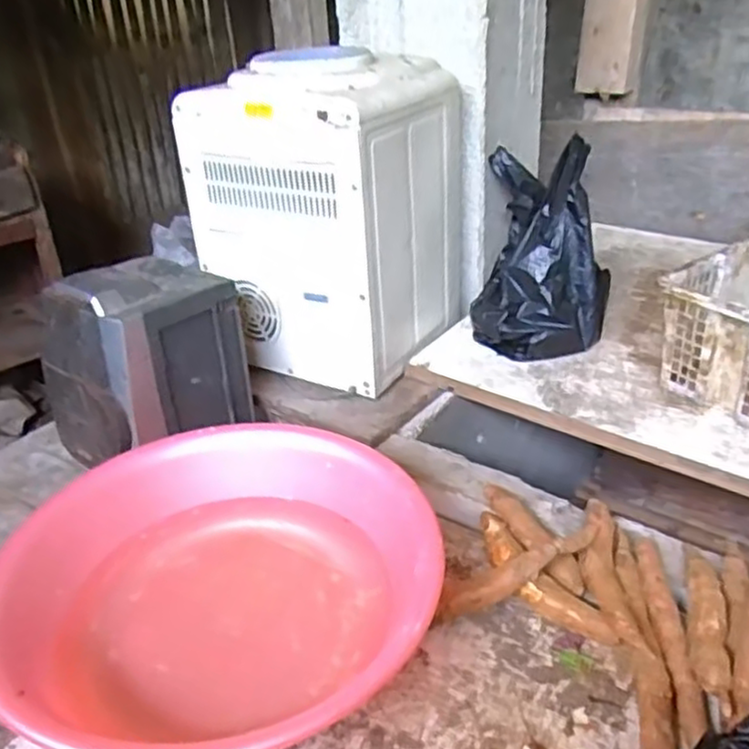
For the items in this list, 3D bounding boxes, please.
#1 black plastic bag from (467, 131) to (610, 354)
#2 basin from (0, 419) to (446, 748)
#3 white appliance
[{"bbox_3d":[0.258,-0.180,1.094,0.197,0.270,0.236,8,32,19],"label":"black plastic bag"},{"bbox_3d":[-0.143,0.202,0.693,0.402,0.110,0.373,-3,30,2],"label":"basin"},{"bbox_3d":[-0.058,-0.257,1.087,0.305,0.408,0.332,16,36,30],"label":"white appliance"}]

